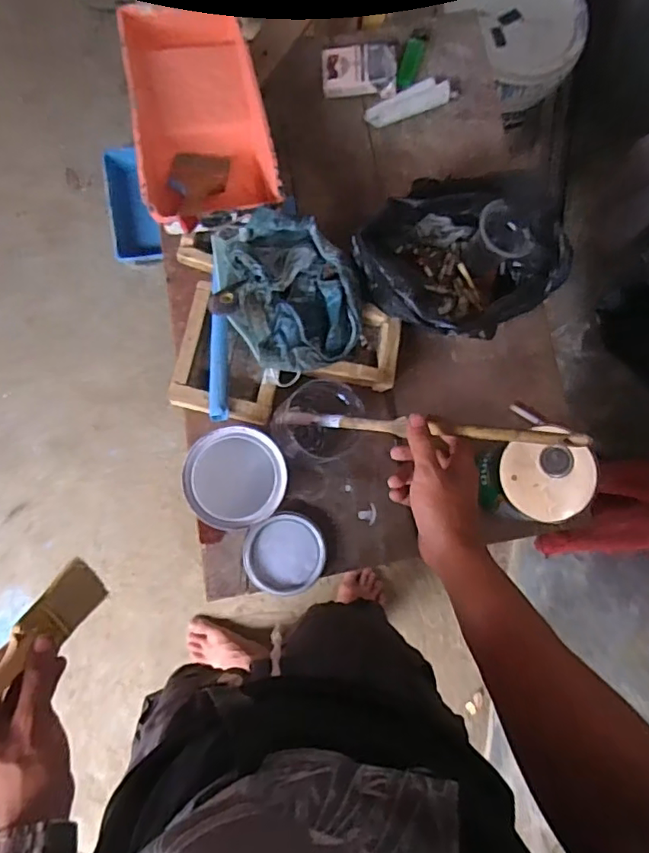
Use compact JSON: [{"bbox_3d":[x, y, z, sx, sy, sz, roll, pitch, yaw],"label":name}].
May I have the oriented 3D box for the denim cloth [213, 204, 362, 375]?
[{"bbox_3d":[-0.042,-0.165,0.666,0.165,0.073,0.194,-21,82,-6],"label":"denim cloth"}]

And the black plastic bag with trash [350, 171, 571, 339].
[{"bbox_3d":[0.161,-0.204,0.676,0.207,0.134,0.192,-31,83,-7],"label":"black plastic bag with trash"}]

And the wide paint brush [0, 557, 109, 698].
[{"bbox_3d":[-0.239,0.177,0.436,0.009,0.171,0.044,-15,113,32],"label":"wide paint brush"}]

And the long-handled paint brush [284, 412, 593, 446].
[{"bbox_3d":[0.084,0.001,0.547,0.326,0.014,0.015,5,80,39],"label":"long-handled paint brush"}]

